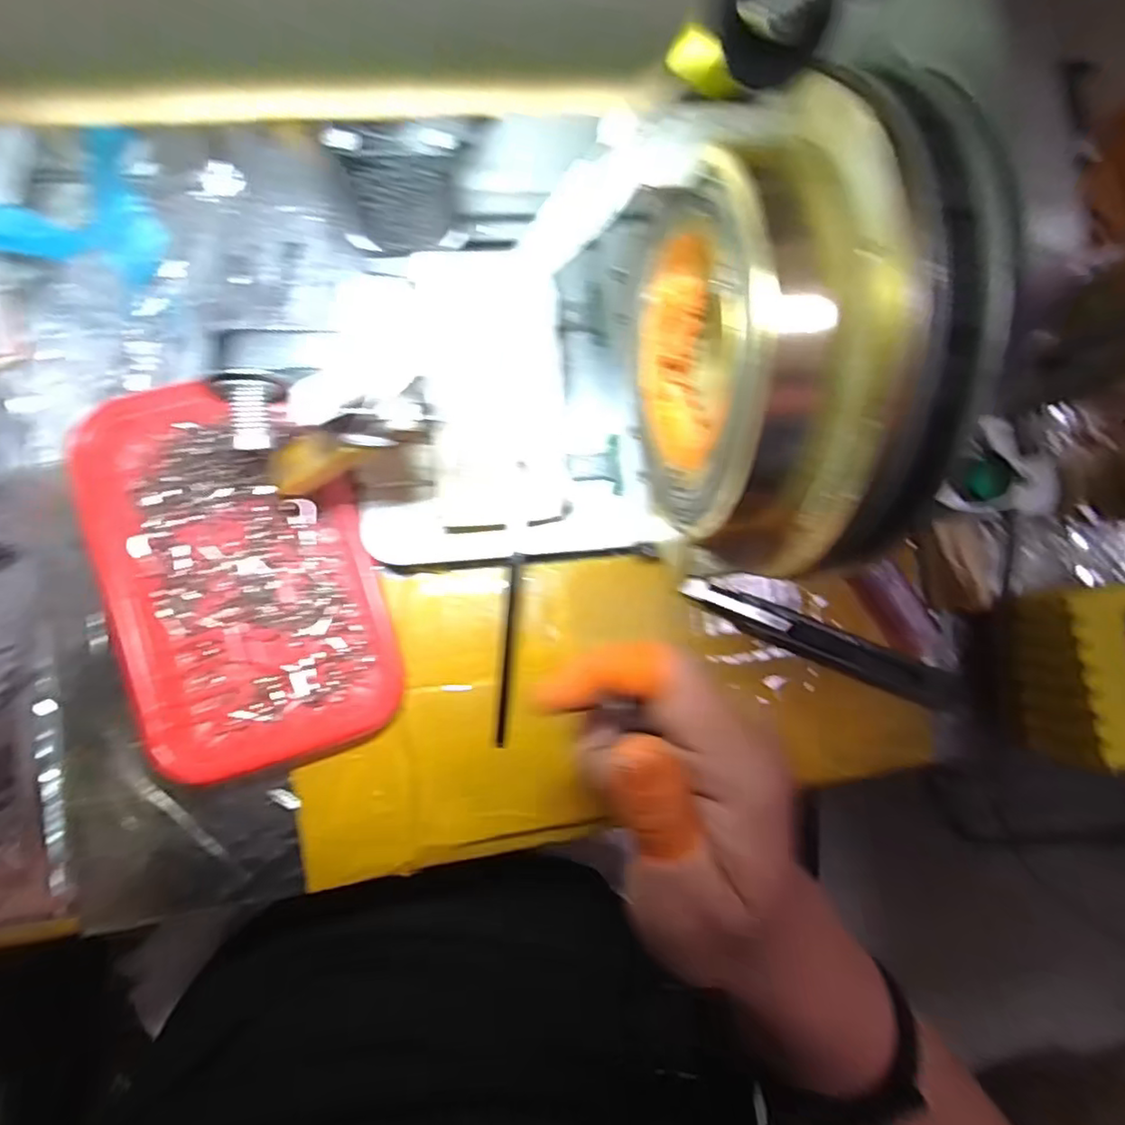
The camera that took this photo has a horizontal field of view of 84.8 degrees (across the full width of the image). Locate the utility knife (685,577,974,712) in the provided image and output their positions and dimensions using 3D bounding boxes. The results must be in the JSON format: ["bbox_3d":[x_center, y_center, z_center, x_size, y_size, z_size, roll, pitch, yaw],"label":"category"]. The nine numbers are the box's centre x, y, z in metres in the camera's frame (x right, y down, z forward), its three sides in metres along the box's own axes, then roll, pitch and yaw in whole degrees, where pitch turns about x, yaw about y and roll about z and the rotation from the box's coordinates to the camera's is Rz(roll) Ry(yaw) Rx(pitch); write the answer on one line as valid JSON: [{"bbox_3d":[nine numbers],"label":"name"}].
[{"bbox_3d":[0.137,0.043,0.314,0.164,0.010,0.019,21,84,-7],"label":"utility knife"}]

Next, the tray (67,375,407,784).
[{"bbox_3d":[-0.140,0.005,0.270,0.107,0.017,0.169,-17,89,-9],"label":"tray"}]

